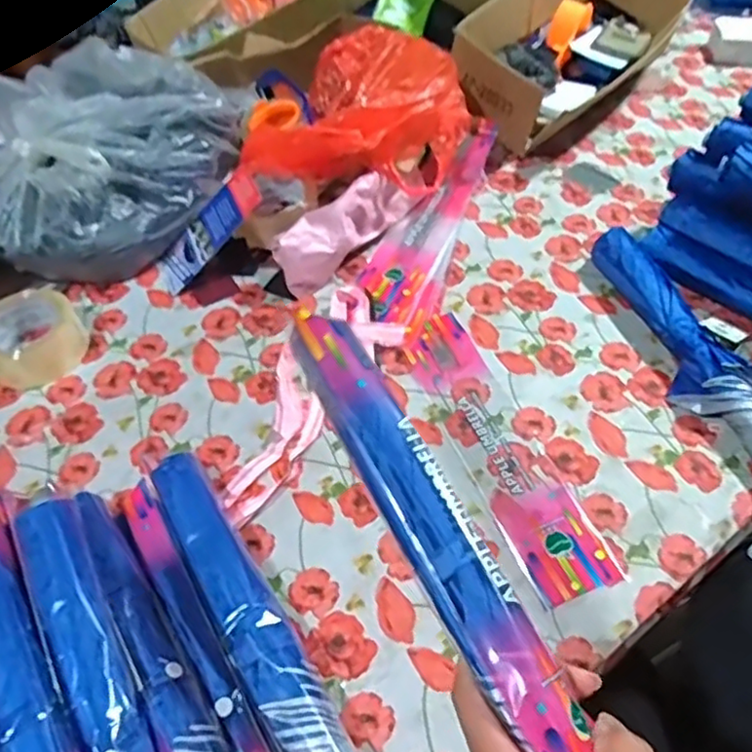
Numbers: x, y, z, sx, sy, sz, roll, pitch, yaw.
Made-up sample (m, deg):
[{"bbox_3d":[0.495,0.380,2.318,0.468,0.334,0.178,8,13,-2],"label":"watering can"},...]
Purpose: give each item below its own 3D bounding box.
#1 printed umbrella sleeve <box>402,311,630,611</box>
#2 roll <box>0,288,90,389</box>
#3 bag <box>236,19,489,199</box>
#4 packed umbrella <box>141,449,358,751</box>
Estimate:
[{"bbox_3d":[0.115,0.060,0.613,0.078,0.009,0.325,-19,53,-11],"label":"printed umbrella sleeve"},{"bbox_3d":[-0.383,-0.046,0.696,0.105,0.062,0.098,-2,51,3],"label":"roll"},{"bbox_3d":[-0.001,-0.341,0.816,0.230,0.105,0.267,15,54,15],"label":"bag"},{"bbox_3d":[-0.092,0.203,0.492,0.051,0.034,0.365,-29,55,-18],"label":"packed umbrella"}]

